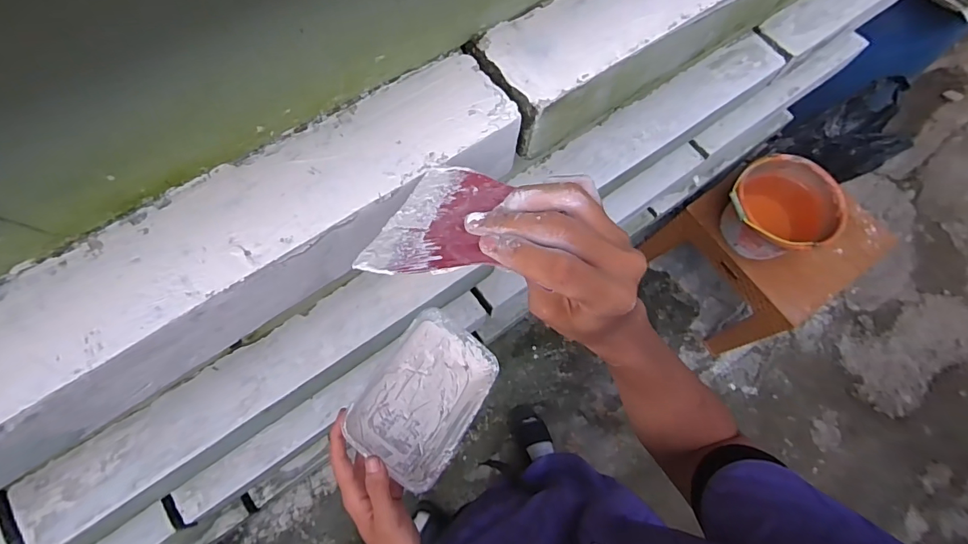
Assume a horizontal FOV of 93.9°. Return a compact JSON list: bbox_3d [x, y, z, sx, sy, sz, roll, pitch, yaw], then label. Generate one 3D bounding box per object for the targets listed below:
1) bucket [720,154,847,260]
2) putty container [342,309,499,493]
[{"bbox_3d":[0.788,-0.147,1.228,0.265,0.198,0.267,1,68,-2],"label":"bucket"},{"bbox_3d":[-0.062,0.132,0.492,0.113,0.046,0.175,38,57,-12],"label":"putty container"}]

